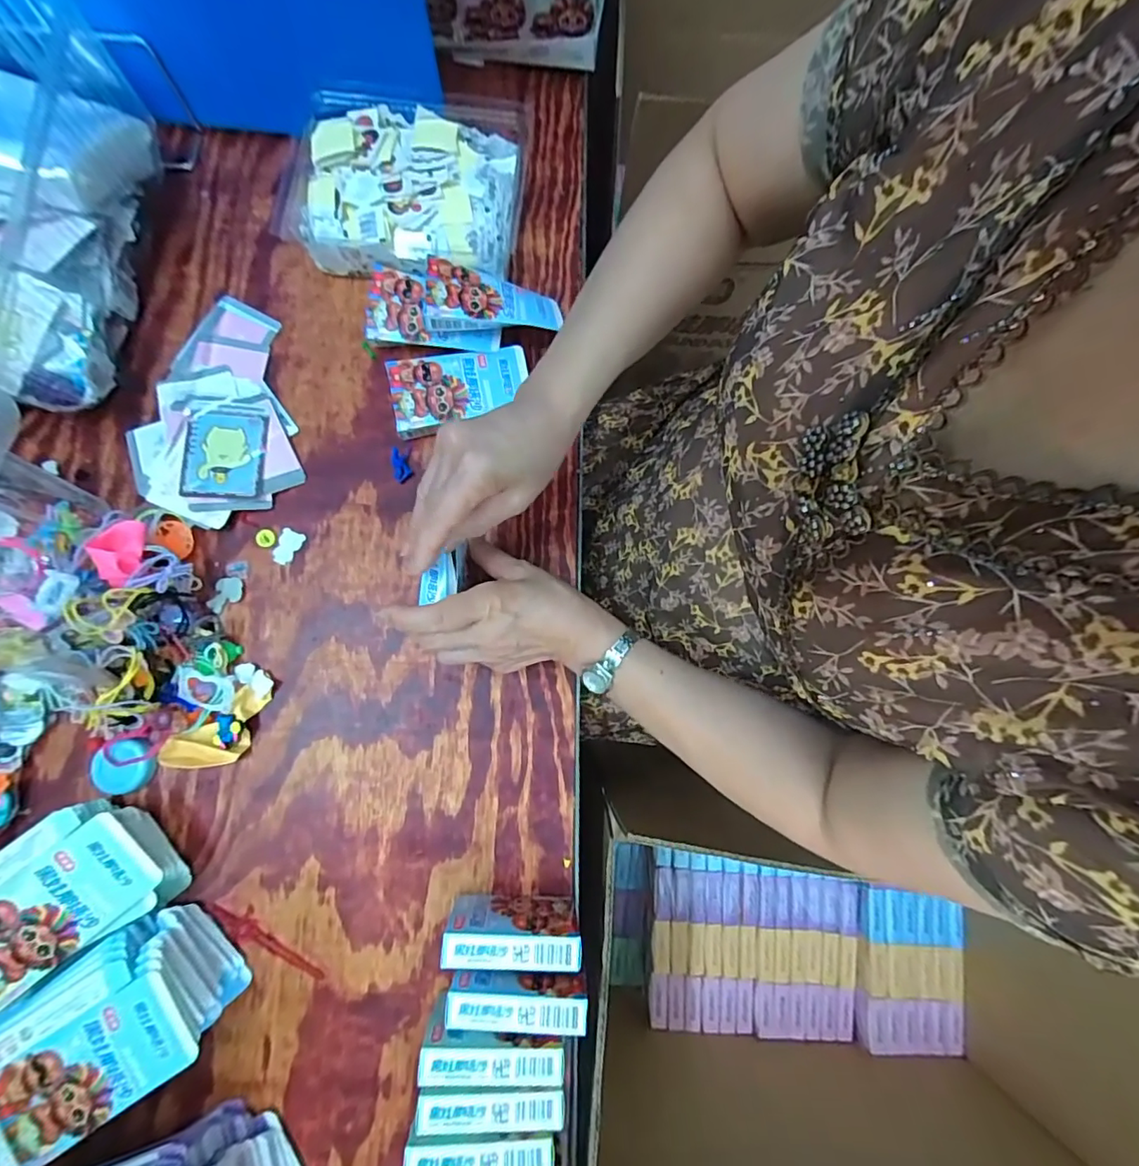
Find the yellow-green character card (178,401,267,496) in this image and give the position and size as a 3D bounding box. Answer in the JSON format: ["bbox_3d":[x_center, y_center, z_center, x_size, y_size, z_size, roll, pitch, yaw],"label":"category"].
[{"bbox_3d":[-0.302,-0.117,0.456,0.070,0.008,0.089,2,77,-10],"label":"yellow-green character card"}]

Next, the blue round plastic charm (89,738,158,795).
[{"bbox_3d":[-0.350,0.144,0.411,0.046,0.012,0.039,-11,80,-4],"label":"blue round plastic charm"}]

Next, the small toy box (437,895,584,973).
[{"bbox_3d":[-0.040,0.247,0.377,0.091,0.068,0.023,3,79,-1],"label":"small toy box"}]

